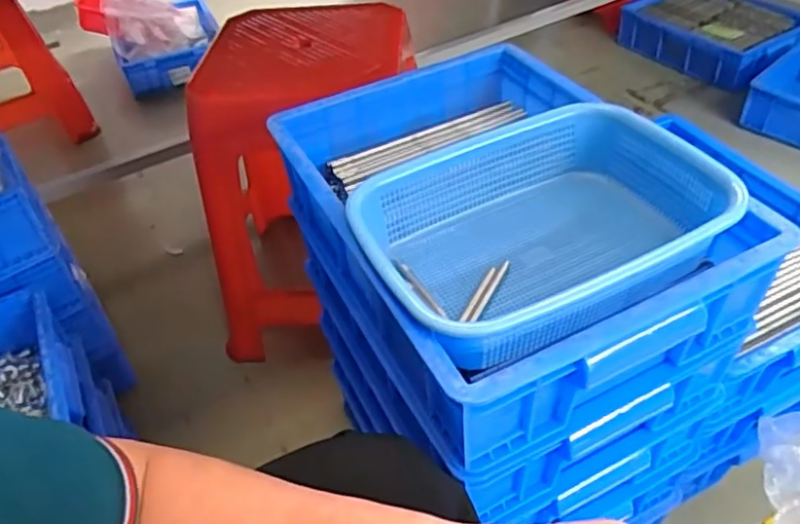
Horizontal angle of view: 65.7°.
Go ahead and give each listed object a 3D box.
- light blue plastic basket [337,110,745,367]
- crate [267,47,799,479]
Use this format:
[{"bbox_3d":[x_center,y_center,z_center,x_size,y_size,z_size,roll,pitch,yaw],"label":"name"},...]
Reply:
[{"bbox_3d":[0.109,-0.026,0.517,0.279,0.079,0.204,-21,46,-15],"label":"light blue plastic basket"},{"bbox_3d":[0.085,-0.042,0.589,0.298,0.147,0.397,-22,46,-16],"label":"crate"}]

